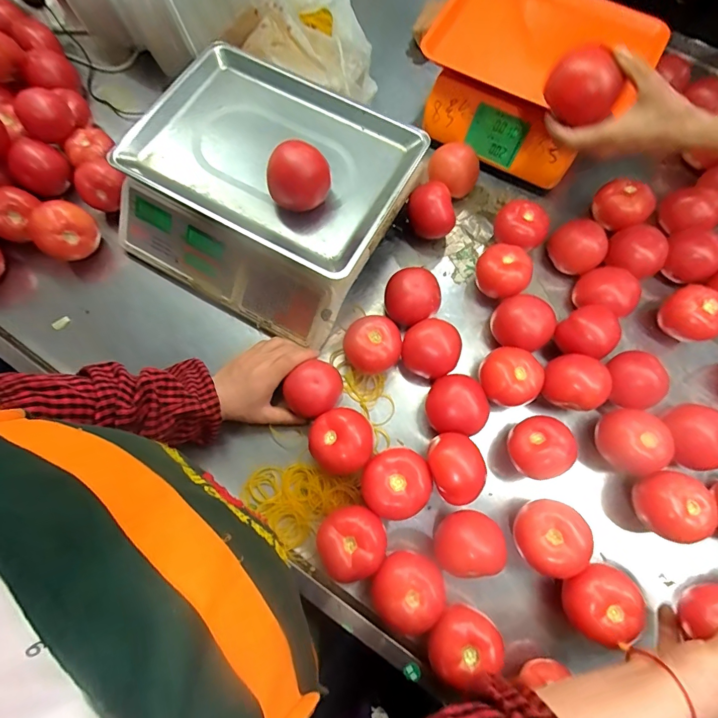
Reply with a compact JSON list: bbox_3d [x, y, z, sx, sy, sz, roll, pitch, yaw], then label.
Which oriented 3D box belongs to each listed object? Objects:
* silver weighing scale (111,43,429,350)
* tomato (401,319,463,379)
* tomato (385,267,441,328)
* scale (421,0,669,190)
[{"bbox_3d":[-0.129,-0.234,0.536,0.346,0.141,0.318,29,75,8],"label":"silver weighing scale"},{"bbox_3d":[0.095,-0.013,0.511,0.070,0.060,0.072,0,73,-1],"label":"tomato"},{"bbox_3d":[0.072,-0.080,0.533,0.071,0.068,0.070,0,73,-1],"label":"tomato"},{"bbox_3d":[0.254,-0.424,0.595,0.294,0.132,0.241,35,76,9],"label":"scale"}]

